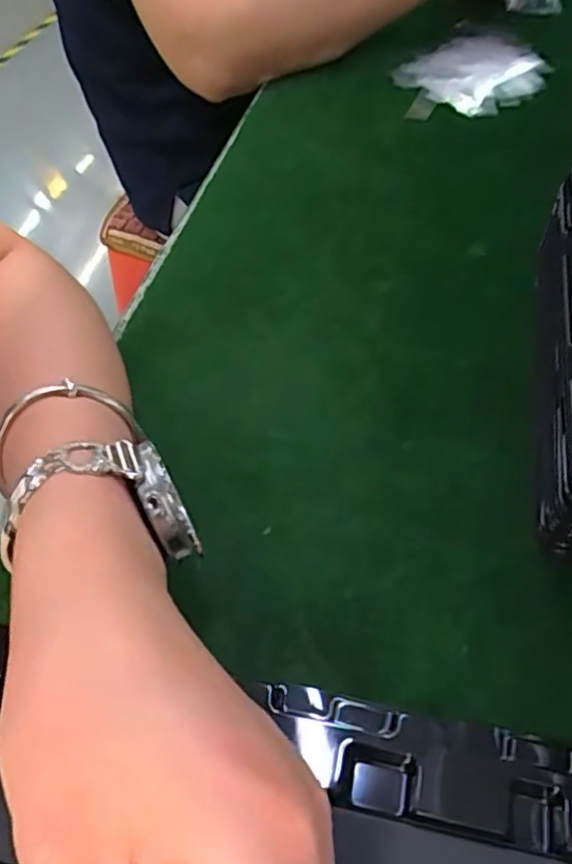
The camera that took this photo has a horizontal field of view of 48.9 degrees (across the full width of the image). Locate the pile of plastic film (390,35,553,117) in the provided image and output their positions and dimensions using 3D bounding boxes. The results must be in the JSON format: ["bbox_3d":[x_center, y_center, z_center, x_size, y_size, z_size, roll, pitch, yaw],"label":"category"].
[{"bbox_3d":[0.172,-0.319,0.552,0.135,0.019,0.108,-33,55,-20],"label":"pile of plastic film"}]

